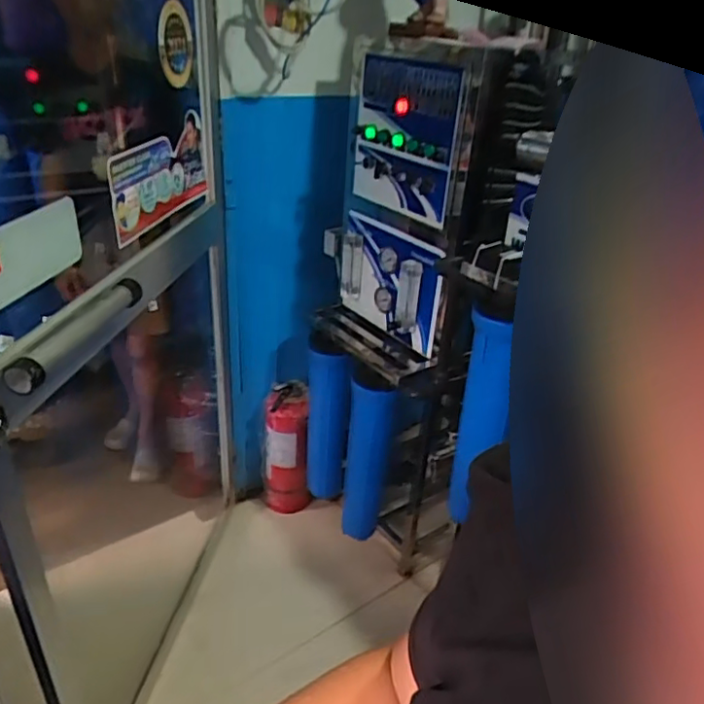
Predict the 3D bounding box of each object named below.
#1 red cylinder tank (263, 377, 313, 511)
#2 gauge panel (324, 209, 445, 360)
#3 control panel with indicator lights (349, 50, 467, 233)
[{"bbox_3d":[-0.199,0.300,1.900,0.143,0.445,0.116,3,29,-2],"label":"red cylinder tank"},{"bbox_3d":[0.070,-0.177,1.501,0.062,0.257,0.451,-17,36,-33],"label":"gauge panel"},{"bbox_3d":[0.104,-0.477,1.352,0.069,0.320,0.332,-16,35,-37],"label":"control panel with indicator lights"}]

